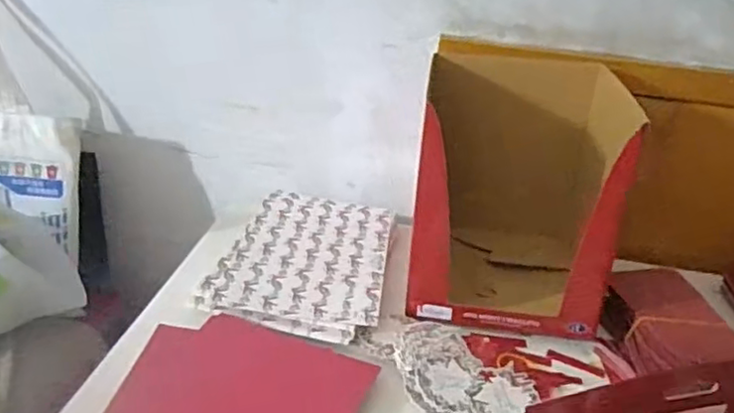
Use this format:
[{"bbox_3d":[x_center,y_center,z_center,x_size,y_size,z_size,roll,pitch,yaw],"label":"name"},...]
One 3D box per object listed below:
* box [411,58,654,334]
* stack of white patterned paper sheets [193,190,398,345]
[{"bbox_3d":[0.168,-0.021,0.737,0.220,0.243,0.250,8,24,4],"label":"box"},{"bbox_3d":[-0.068,0.059,0.761,0.184,0.026,0.274,9,24,5],"label":"stack of white patterned paper sheets"}]

